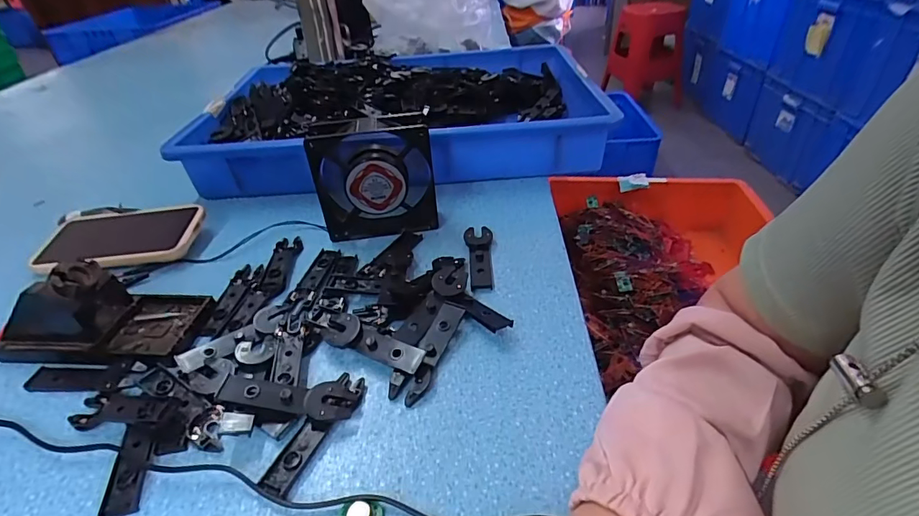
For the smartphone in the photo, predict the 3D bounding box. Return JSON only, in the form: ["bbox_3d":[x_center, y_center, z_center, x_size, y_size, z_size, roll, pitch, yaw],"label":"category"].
[{"bbox_3d":[-0.370,-0.021,0.502,0.169,0.018,0.087,-5,44,3],"label":"smartphone"}]

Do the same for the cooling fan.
[{"bbox_3d":[-0.088,-0.084,0.478,0.120,0.121,0.036,-3,38,1],"label":"cooling fan"}]

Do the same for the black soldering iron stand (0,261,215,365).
[{"bbox_3d":[-0.303,0.040,0.381,0.161,0.068,0.072,0,38,5],"label":"black soldering iron stand"}]

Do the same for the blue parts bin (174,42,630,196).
[{"bbox_3d":[-0.078,-0.222,0.688,0.533,0.091,0.361,-3,38,1],"label":"blue parts bin"}]

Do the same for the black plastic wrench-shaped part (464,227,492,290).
[{"bbox_3d":[0.019,-0.002,0.458,0.027,0.012,0.092,-1,38,4],"label":"black plastic wrench-shaped part"}]

